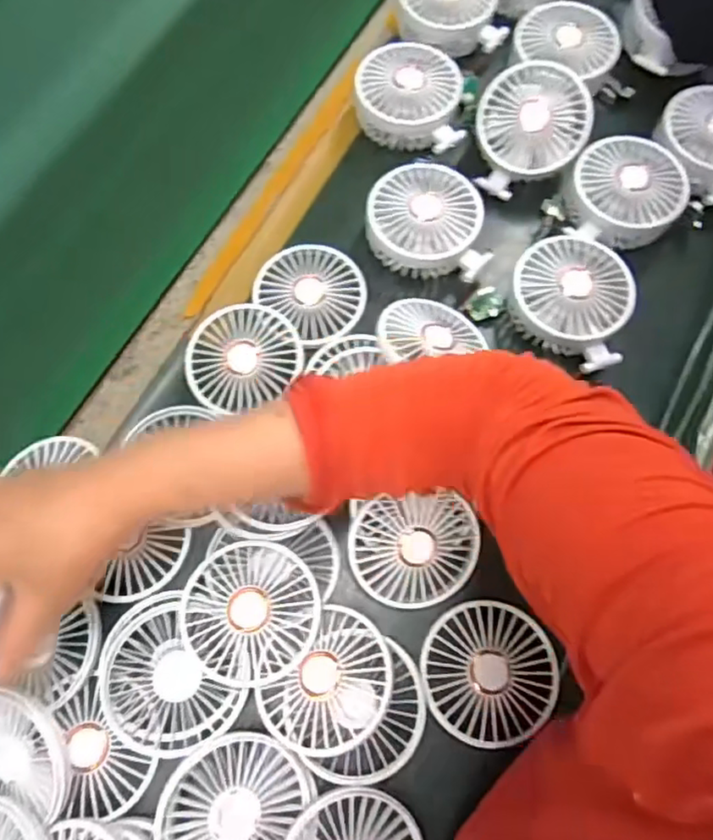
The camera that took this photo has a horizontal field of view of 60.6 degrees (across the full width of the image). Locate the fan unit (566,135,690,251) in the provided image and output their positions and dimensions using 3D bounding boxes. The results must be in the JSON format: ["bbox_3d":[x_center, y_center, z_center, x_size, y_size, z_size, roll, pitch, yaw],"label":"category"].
[{"bbox_3d":[0.217,-0.183,0.496,0.084,0.040,0.084,0,70,1],"label":"fan unit"}]

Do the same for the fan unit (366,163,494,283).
[{"bbox_3d":[0.058,-0.156,0.488,0.099,0.039,0.084,10,70,4],"label":"fan unit"}]

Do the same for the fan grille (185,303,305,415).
[{"bbox_3d":[-0.086,-0.050,0.466,0.084,0.014,0.080,0,70,1],"label":"fan grille"}]

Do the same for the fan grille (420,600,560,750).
[{"bbox_3d":[0.087,0.165,0.399,0.085,0.007,0.085,1,70,1],"label":"fan grille"}]

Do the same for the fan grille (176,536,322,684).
[{"bbox_3d":[-0.067,0.124,0.398,0.084,0.024,0.087,0,74,1],"label":"fan grille"}]

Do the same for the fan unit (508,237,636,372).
[{"bbox_3d":[0.161,-0.090,0.465,0.085,0.041,0.093,15,71,6],"label":"fan unit"}]

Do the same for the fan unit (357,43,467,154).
[{"bbox_3d":[0.046,-0.275,0.524,0.093,0.039,0.086,6,70,3],"label":"fan unit"}]

